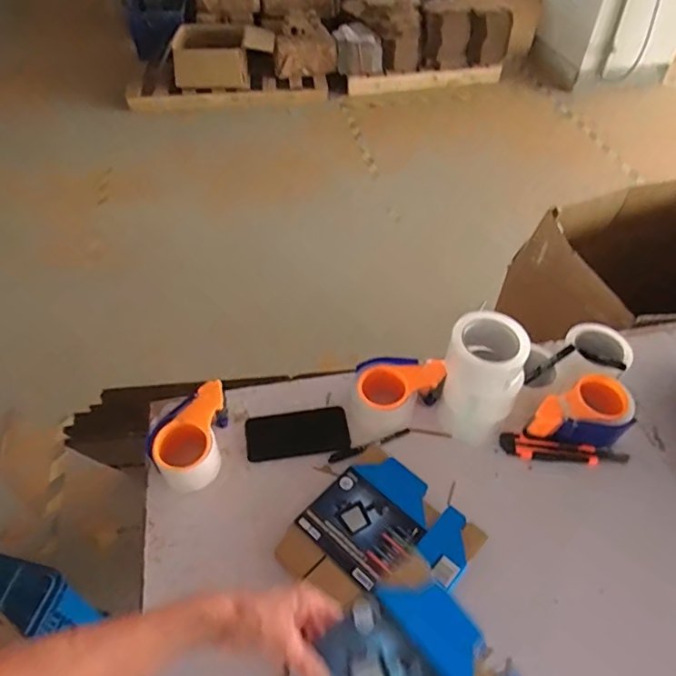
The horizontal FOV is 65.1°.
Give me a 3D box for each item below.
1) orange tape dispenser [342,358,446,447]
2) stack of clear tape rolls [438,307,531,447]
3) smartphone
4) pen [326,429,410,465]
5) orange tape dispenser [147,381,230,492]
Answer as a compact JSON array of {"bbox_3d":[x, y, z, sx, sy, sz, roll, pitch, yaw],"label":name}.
[{"bbox_3d":[0.080,0.085,0.849,0.167,0.069,0.104,-22,52,-19],"label":"orange tape dispenser"},{"bbox_3d":[0.211,0.062,0.788,0.108,0.184,0.098,11,49,9],"label":"stack of clear tape rolls"},{"bbox_3d":[-0.064,0.150,0.837,0.158,0.007,0.081,-7,49,-7],"label":"smartphone"},{"bbox_3d":[0.051,0.168,0.824,0.136,0.008,0.015,-17,51,-15],"label":"pen"},{"bbox_3d":[-0.206,0.148,0.785,0.101,0.070,0.142,33,56,26],"label":"orange tape dispenser"}]

